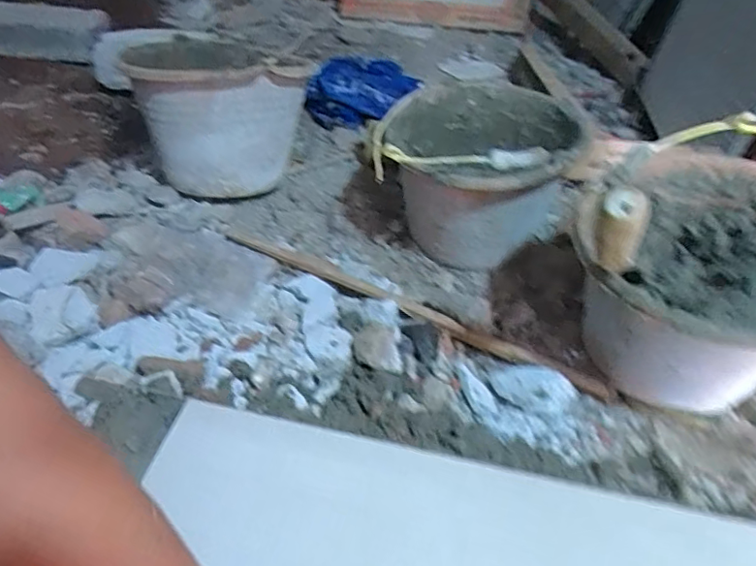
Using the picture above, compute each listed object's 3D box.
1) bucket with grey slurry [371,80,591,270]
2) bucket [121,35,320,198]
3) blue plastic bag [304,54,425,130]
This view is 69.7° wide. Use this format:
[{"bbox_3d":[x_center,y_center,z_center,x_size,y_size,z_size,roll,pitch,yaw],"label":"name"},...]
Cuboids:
[{"bbox_3d":[0.138,-0.140,0.792,0.259,0.210,0.279,13,40,7],"label":"bucket with grey slurry"},{"bbox_3d":[-0.256,-0.266,0.875,0.237,0.218,0.275,-12,43,-23],"label":"bucket"},{"bbox_3d":[-0.036,-0.404,1.168,0.226,0.115,0.173,23,41,17],"label":"blue plastic bag"}]

